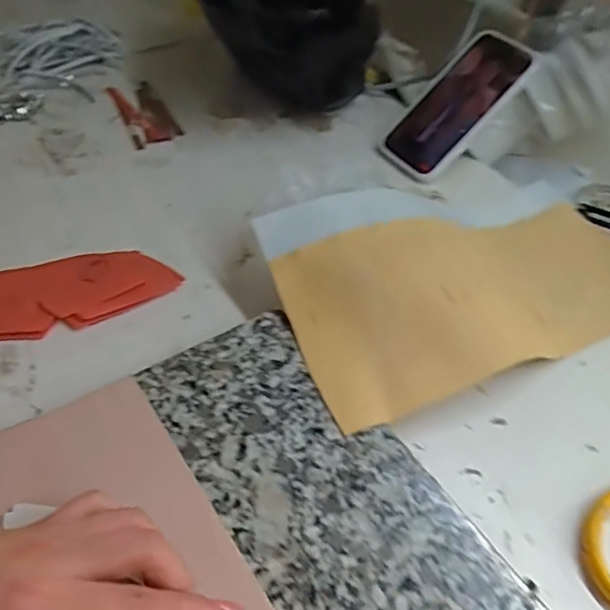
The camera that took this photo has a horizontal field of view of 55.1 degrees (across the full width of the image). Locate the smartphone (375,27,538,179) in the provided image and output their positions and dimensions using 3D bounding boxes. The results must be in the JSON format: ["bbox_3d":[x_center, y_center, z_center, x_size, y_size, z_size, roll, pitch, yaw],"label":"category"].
[{"bbox_3d":[0.155,-0.214,0.623,0.175,0.017,0.089,-47,53,5],"label":"smartphone"}]

